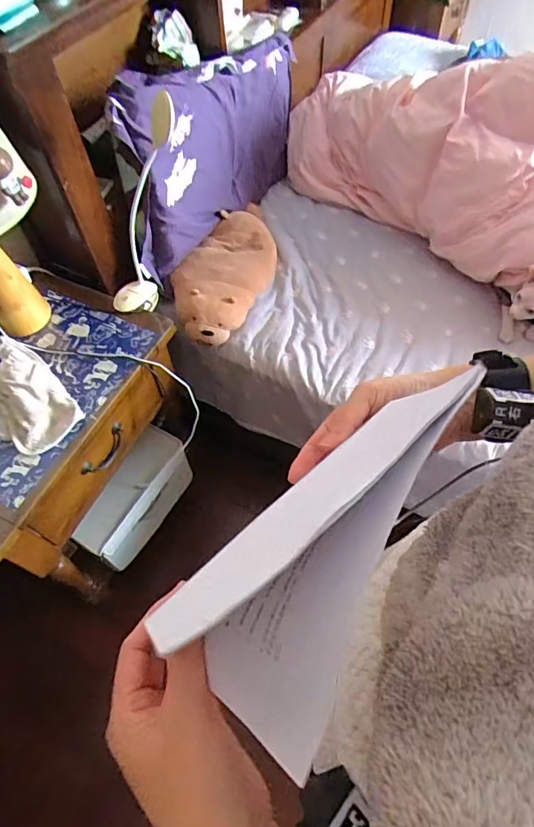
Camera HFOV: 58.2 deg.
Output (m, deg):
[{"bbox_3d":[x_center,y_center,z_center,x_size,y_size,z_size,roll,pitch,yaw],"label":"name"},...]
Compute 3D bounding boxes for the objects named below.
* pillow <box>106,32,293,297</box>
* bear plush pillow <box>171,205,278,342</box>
[{"bbox_3d":[-0.127,-0.663,1.172,0.126,0.373,0.648,28,63,17],"label":"pillow"},{"bbox_3d":[-0.088,-0.373,1.205,0.211,0.098,0.453,23,62,15],"label":"bear plush pillow"}]

